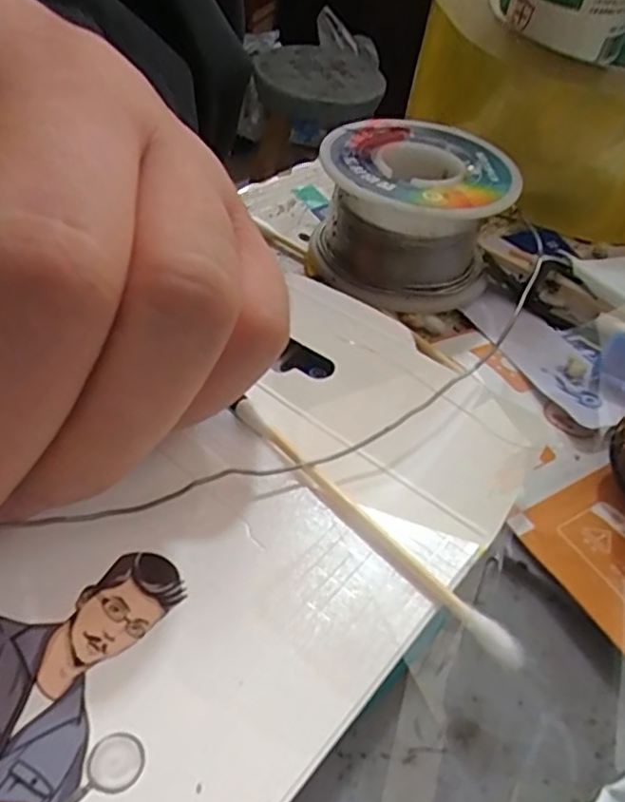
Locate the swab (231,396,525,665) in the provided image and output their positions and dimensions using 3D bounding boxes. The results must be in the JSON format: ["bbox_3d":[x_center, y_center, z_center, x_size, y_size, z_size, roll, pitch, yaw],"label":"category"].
[{"bbox_3d":[0.009,0.021,0.120,0.004,0.004,0.071,-32,61,-30],"label":"swab"}]

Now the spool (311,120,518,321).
[{"bbox_3d":[0.029,-0.058,0.189,0.052,0.032,0.059,15,50,5],"label":"spool"}]

